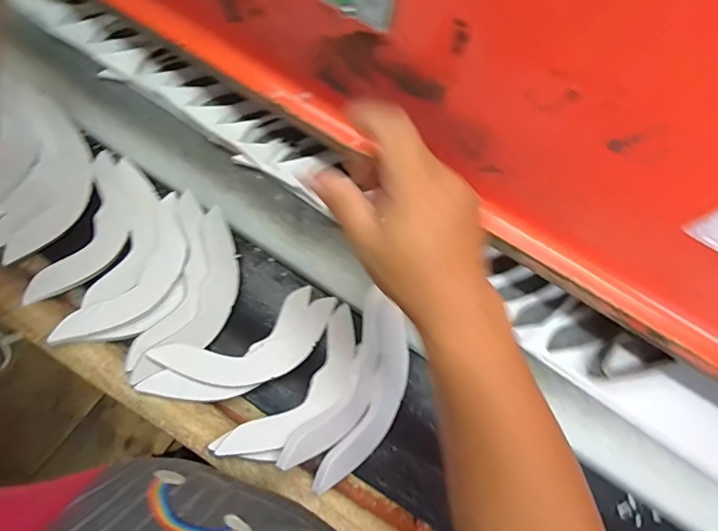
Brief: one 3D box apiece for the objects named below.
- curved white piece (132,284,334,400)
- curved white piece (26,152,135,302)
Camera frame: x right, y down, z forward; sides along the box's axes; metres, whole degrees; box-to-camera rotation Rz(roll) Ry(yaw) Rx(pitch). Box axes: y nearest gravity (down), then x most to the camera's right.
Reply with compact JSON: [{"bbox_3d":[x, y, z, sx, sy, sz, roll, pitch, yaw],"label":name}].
[{"bbox_3d":[-0.110,0.084,0.466,0.193,0.020,0.071,-23,74,-27],"label":"curved white piece"},{"bbox_3d":[-0.282,-0.041,0.499,0.062,0.010,0.188,15,59,-16],"label":"curved white piece"}]

